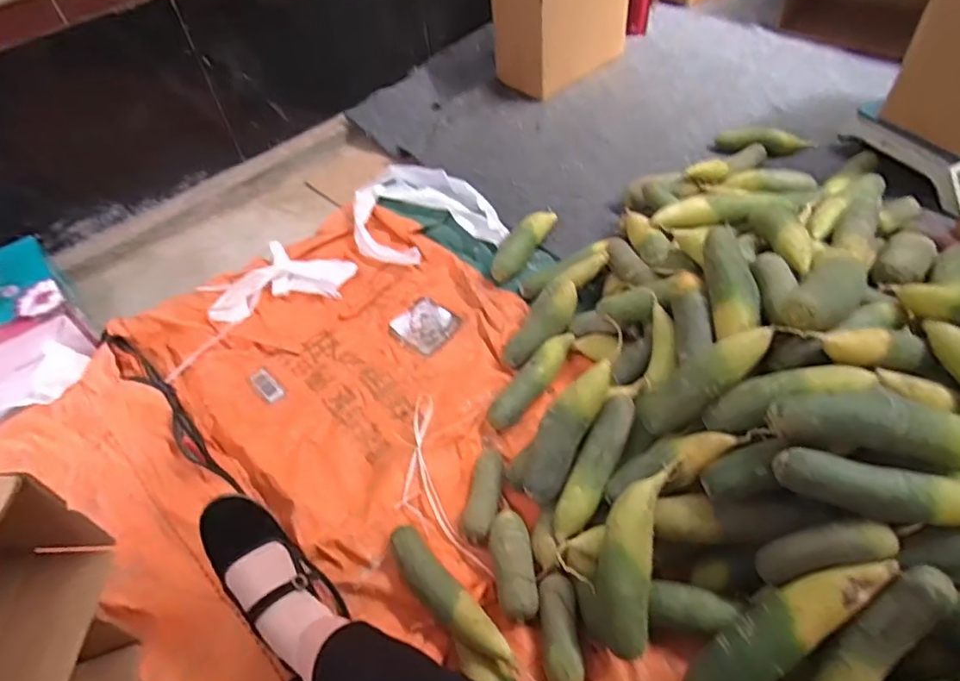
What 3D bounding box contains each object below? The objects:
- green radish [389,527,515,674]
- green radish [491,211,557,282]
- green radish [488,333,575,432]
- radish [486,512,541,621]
[{"bbox_3d":[-0.044,0.336,0.772,0.050,0.051,0.242,-36,55,-23],"label":"green radish"},{"bbox_3d":[0.090,-0.208,1.229,0.064,0.058,0.213,19,54,21],"label":"green radish"},{"bbox_3d":[0.090,0.066,0.996,0.058,0.053,0.213,26,57,25],"label":"green radish"},{"bbox_3d":[0.045,0.300,0.793,0.053,0.047,0.138,-11,49,-4],"label":"radish"}]

